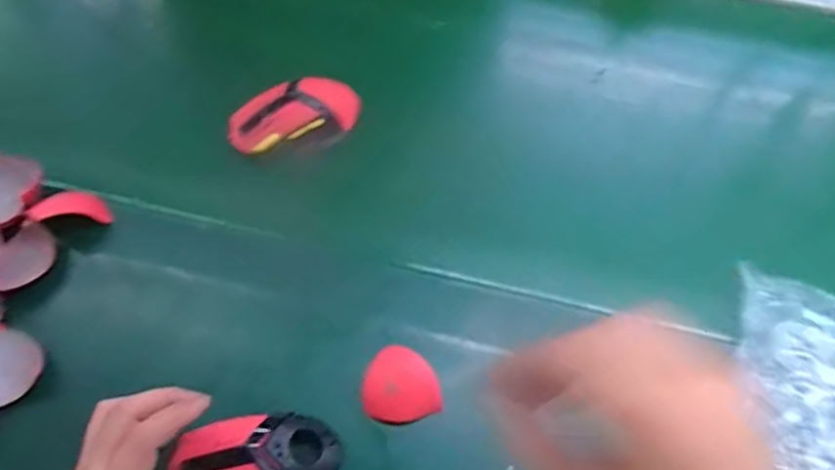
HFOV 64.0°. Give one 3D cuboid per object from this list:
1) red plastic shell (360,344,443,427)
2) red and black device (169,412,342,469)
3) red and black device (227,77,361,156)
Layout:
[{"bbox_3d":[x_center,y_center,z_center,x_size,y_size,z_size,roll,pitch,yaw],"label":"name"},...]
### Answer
[{"bbox_3d":[-0.015,0.115,0.511,0.056,0.025,0.055,0,64,0],"label":"red plastic shell"},{"bbox_3d":[-0.118,0.164,0.484,0.119,0.035,0.063,-2,64,-4],"label":"red and black device"},{"bbox_3d":[-0.115,-0.109,0.631,0.125,0.039,0.061,-16,65,-8],"label":"red and black device"}]

